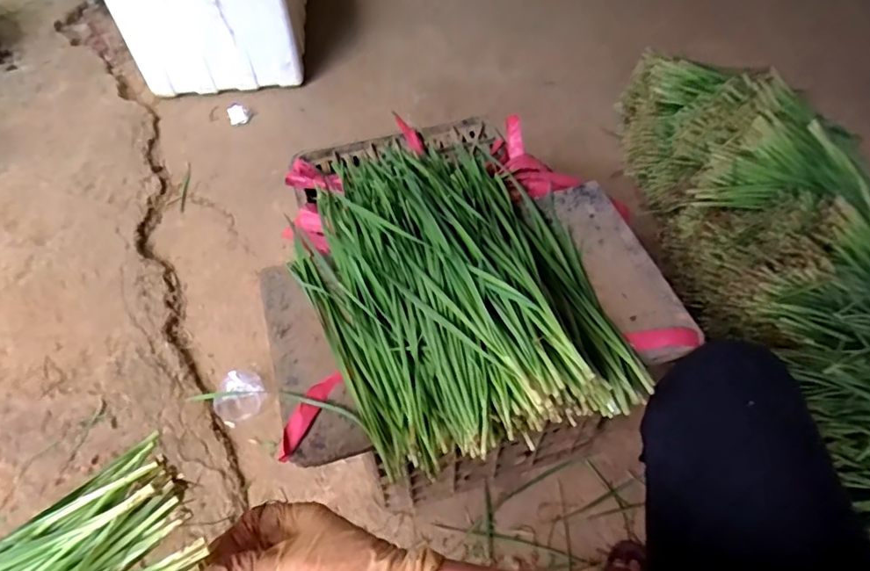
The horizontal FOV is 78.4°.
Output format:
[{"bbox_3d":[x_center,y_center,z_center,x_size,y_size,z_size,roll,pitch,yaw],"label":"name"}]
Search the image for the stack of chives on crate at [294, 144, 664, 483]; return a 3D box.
[{"bbox_3d":[0.011,-0.041,0.600,0.324,0.104,0.455,-18,54,-13],"label":"stack of chives on crate"}]

